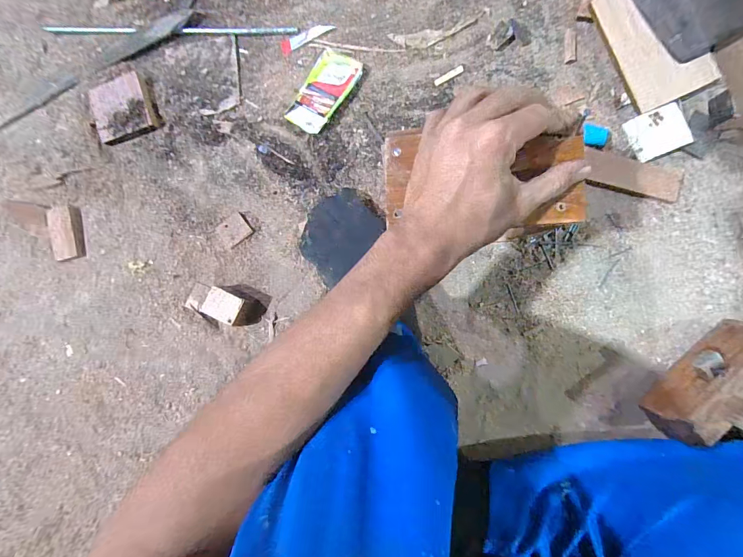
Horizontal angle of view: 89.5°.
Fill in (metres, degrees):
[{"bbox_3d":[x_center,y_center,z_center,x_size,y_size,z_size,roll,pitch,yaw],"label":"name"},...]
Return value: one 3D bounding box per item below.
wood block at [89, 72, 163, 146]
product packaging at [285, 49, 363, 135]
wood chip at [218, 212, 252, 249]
[{"bbox_3d":[-0.344,-0.235,0.518,0.082,0.016,0.086,-23,84,4],"label":"wood block"},{"bbox_3d":[-0.060,-0.243,0.485,0.065,0.020,0.109,31,90,7],"label":"product packaging"},{"bbox_3d":[-0.181,-0.064,0.497,0.038,0.007,0.034,-39,83,2],"label":"wood chip"}]

